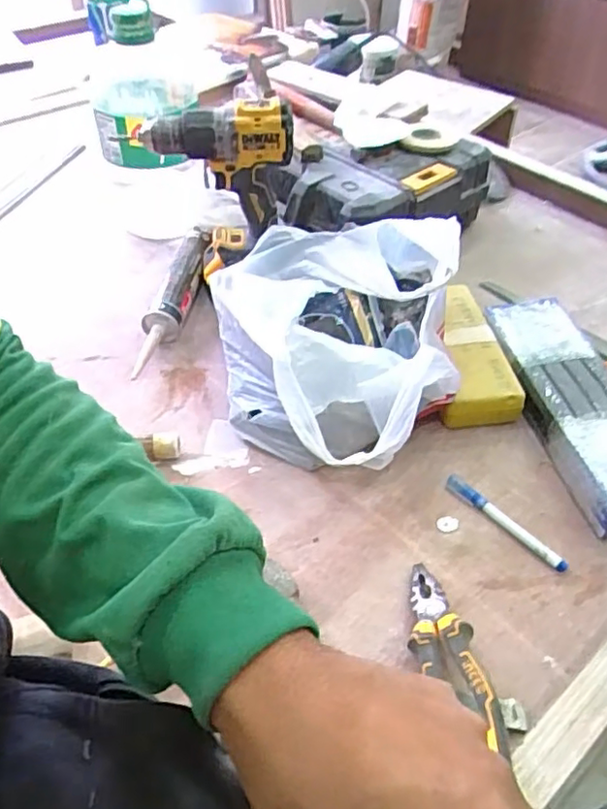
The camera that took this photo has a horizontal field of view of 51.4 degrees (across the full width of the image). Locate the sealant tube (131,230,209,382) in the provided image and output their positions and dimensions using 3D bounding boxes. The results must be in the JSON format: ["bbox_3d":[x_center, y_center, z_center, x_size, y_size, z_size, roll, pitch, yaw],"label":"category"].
[{"bbox_3d":[-0.172,-0.141,0.843,0.049,0.054,0.295,5,46,4],"label":"sealant tube"}]

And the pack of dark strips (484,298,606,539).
[{"bbox_3d":[0.308,-0.004,0.715,0.114,0.060,0.323,-5,46,-6],"label":"pack of dark strips"}]

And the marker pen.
[{"bbox_3d":[0.201,0.116,0.629,0.136,0.011,0.018,35,55,29],"label":"marker pen"}]

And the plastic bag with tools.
[{"bbox_3d":[0.033,-0.071,0.697,0.259,0.161,0.322,1,46,1],"label":"plastic bag with tools"}]

